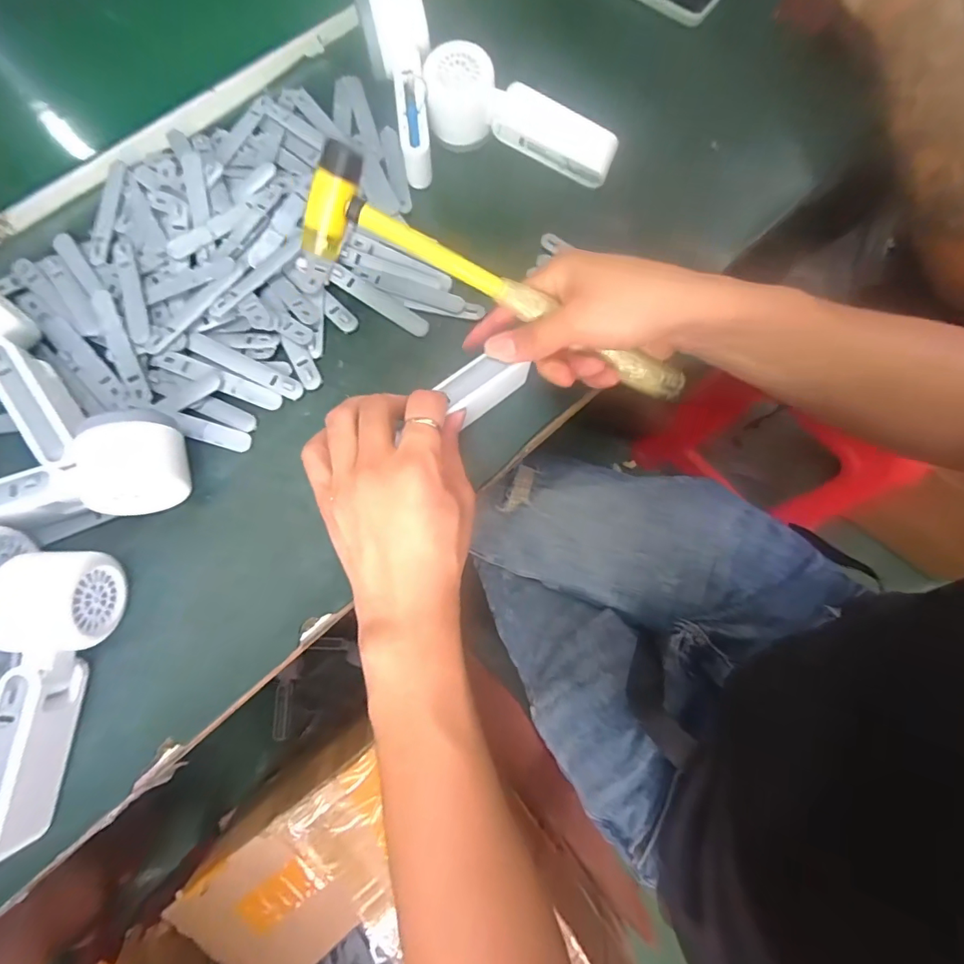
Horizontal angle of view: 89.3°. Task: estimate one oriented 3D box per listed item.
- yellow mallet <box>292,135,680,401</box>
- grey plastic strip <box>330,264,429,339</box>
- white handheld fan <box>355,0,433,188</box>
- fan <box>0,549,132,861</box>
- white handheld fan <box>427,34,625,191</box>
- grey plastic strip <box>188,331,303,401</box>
[{"bbox_3d":[0.017,-0.120,0.329,0.267,0.030,0.071,23,111,-11],"label":"yellow mallet"},{"bbox_3d":[-0.082,-0.146,0.393,0.089,0.004,0.016,33,90,-1],"label":"grey plastic strip"},{"bbox_3d":[-0.062,-0.339,0.413,0.051,0.054,0.159,-14,76,-5],"label":"white handheld fan"},{"bbox_3d":[-0.275,0.125,0.294,0.071,0.049,0.168,10,75,1],"label":"fan"},{"bbox_3d":[0.032,-0.308,0.421,0.165,0.042,0.060,17,100,-8],"label":"white handheld fan"},{"bbox_3d":[-0.179,-0.088,0.371,0.092,0.004,0.016,26,79,1],"label":"grey plastic strip"}]

